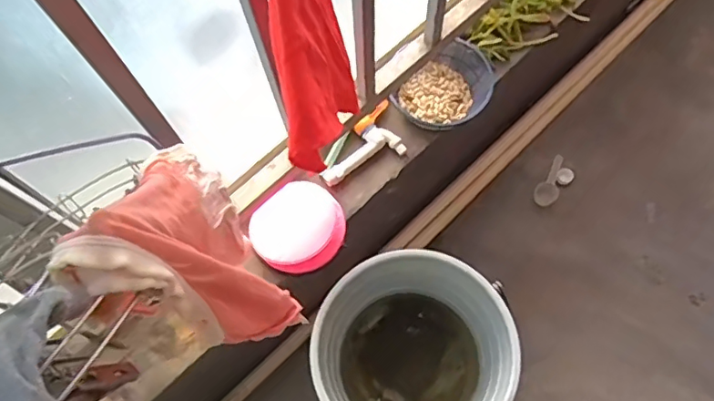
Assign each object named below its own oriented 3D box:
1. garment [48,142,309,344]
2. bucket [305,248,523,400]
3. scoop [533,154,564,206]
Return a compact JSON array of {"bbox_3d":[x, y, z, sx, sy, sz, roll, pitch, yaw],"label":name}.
[{"bbox_3d":[-0.101,0.018,0.308,0.071,0.157,0.123,-33,71,-11],"label":"garment"},{"bbox_3d":[0.083,0.263,0.923,0.285,0.280,0.279,-1,68,2],"label":"bucket"},{"bbox_3d":[0.408,-0.041,1.173,0.046,0.012,0.110,24,85,10],"label":"scoop"}]

